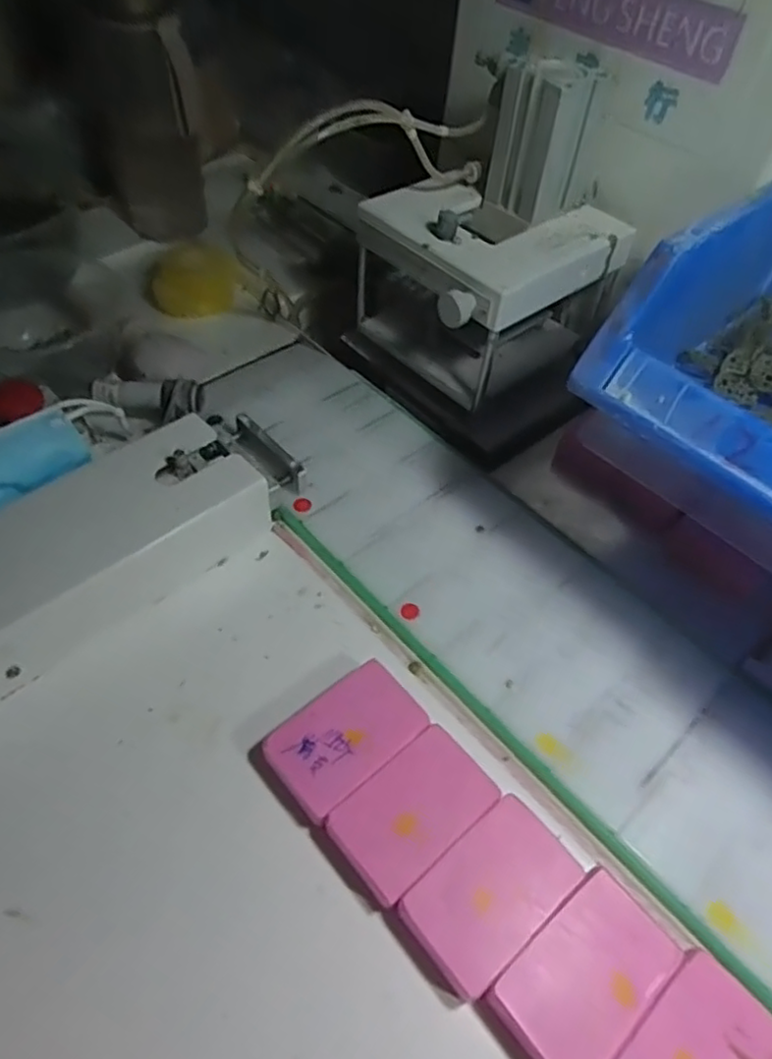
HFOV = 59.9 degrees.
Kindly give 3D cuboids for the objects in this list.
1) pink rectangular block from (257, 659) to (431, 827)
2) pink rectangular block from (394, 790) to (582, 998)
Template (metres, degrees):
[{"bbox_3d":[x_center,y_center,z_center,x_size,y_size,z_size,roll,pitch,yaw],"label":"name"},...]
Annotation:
[{"bbox_3d":[-0.019,0.098,0.313,0.070,0.018,0.045,-35,61,-28],"label":"pink rectangular block"},{"bbox_3d":[0.043,0.149,0.277,0.070,0.014,0.044,-33,61,-27],"label":"pink rectangular block"}]

